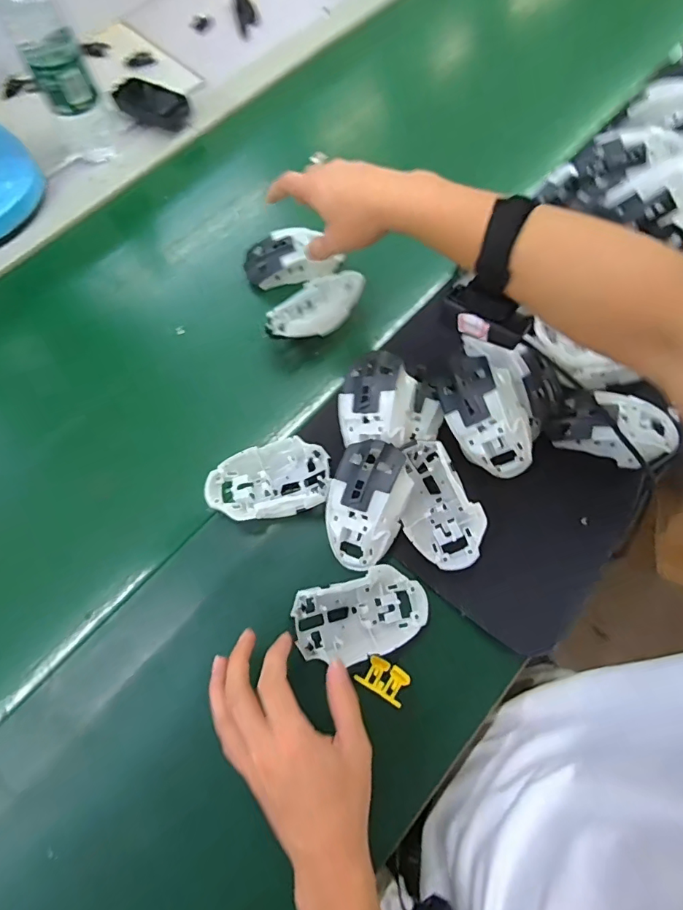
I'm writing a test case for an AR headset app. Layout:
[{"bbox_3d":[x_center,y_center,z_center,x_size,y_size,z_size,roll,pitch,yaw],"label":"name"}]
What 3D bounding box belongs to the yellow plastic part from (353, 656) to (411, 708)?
[{"bbox_3d":[0.037,0.191,0.404,0.042,0.006,0.028,30,72,12],"label":"yellow plastic part"}]

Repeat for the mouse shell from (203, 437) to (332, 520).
[{"bbox_3d":[-0.068,0.023,0.440,0.112,0.031,0.068,-10,69,-3],"label":"mouse shell"}]

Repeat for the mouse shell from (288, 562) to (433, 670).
[{"bbox_3d":[0.019,0.136,0.401,0.110,0.036,0.065,-17,69,-6],"label":"mouse shell"}]

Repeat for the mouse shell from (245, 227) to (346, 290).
[{"bbox_3d":[-0.056,-0.227,0.547,0.107,0.039,0.055,-9,69,-2],"label":"mouse shell"}]

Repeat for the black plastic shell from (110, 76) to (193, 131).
[{"bbox_3d":[-0.255,-0.466,0.633,0.109,0.021,0.050,26,71,11],"label":"black plastic shell"}]

